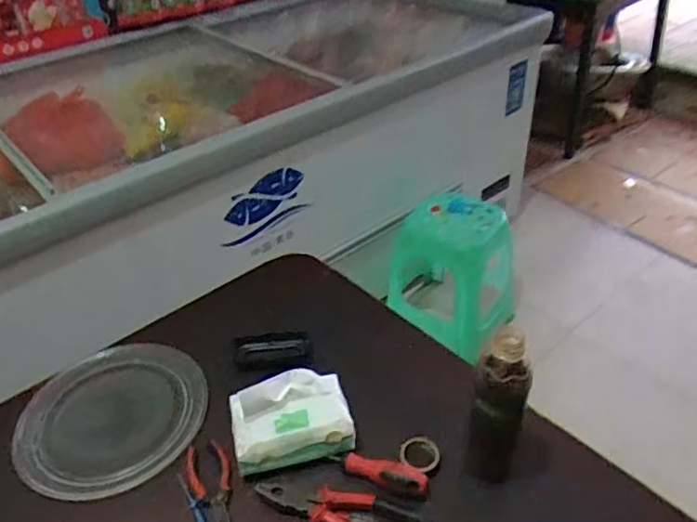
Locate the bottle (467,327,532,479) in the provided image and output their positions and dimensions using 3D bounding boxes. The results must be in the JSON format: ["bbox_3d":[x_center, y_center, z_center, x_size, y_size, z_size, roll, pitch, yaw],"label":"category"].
[{"bbox_3d":[0.166,0.160,0.649,0.059,0.212,0.065,10,40,17],"label":"bottle"}]

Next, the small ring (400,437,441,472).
[{"bbox_3d":[0.087,0.233,0.703,0.045,0.015,0.044,-2,38,2],"label":"small ring"}]

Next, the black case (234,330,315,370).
[{"bbox_3d":[-0.110,0.131,0.848,0.110,0.024,0.055,-3,38,1],"label":"black case"}]

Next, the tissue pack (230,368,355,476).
[{"bbox_3d":[-0.071,0.190,0.712,0.142,0.078,0.090,-11,38,-10],"label":"tissue pack"}]

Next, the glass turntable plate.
[{"bbox_3d":[-0.310,0.198,0.785,0.229,0.019,0.221,-9,38,-7],"label":"glass turntable plate"}]

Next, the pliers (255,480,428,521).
[{"bbox_3d":[-0.005,0.276,0.646,0.194,0.015,0.052,8,39,14],"label":"pliers"}]

